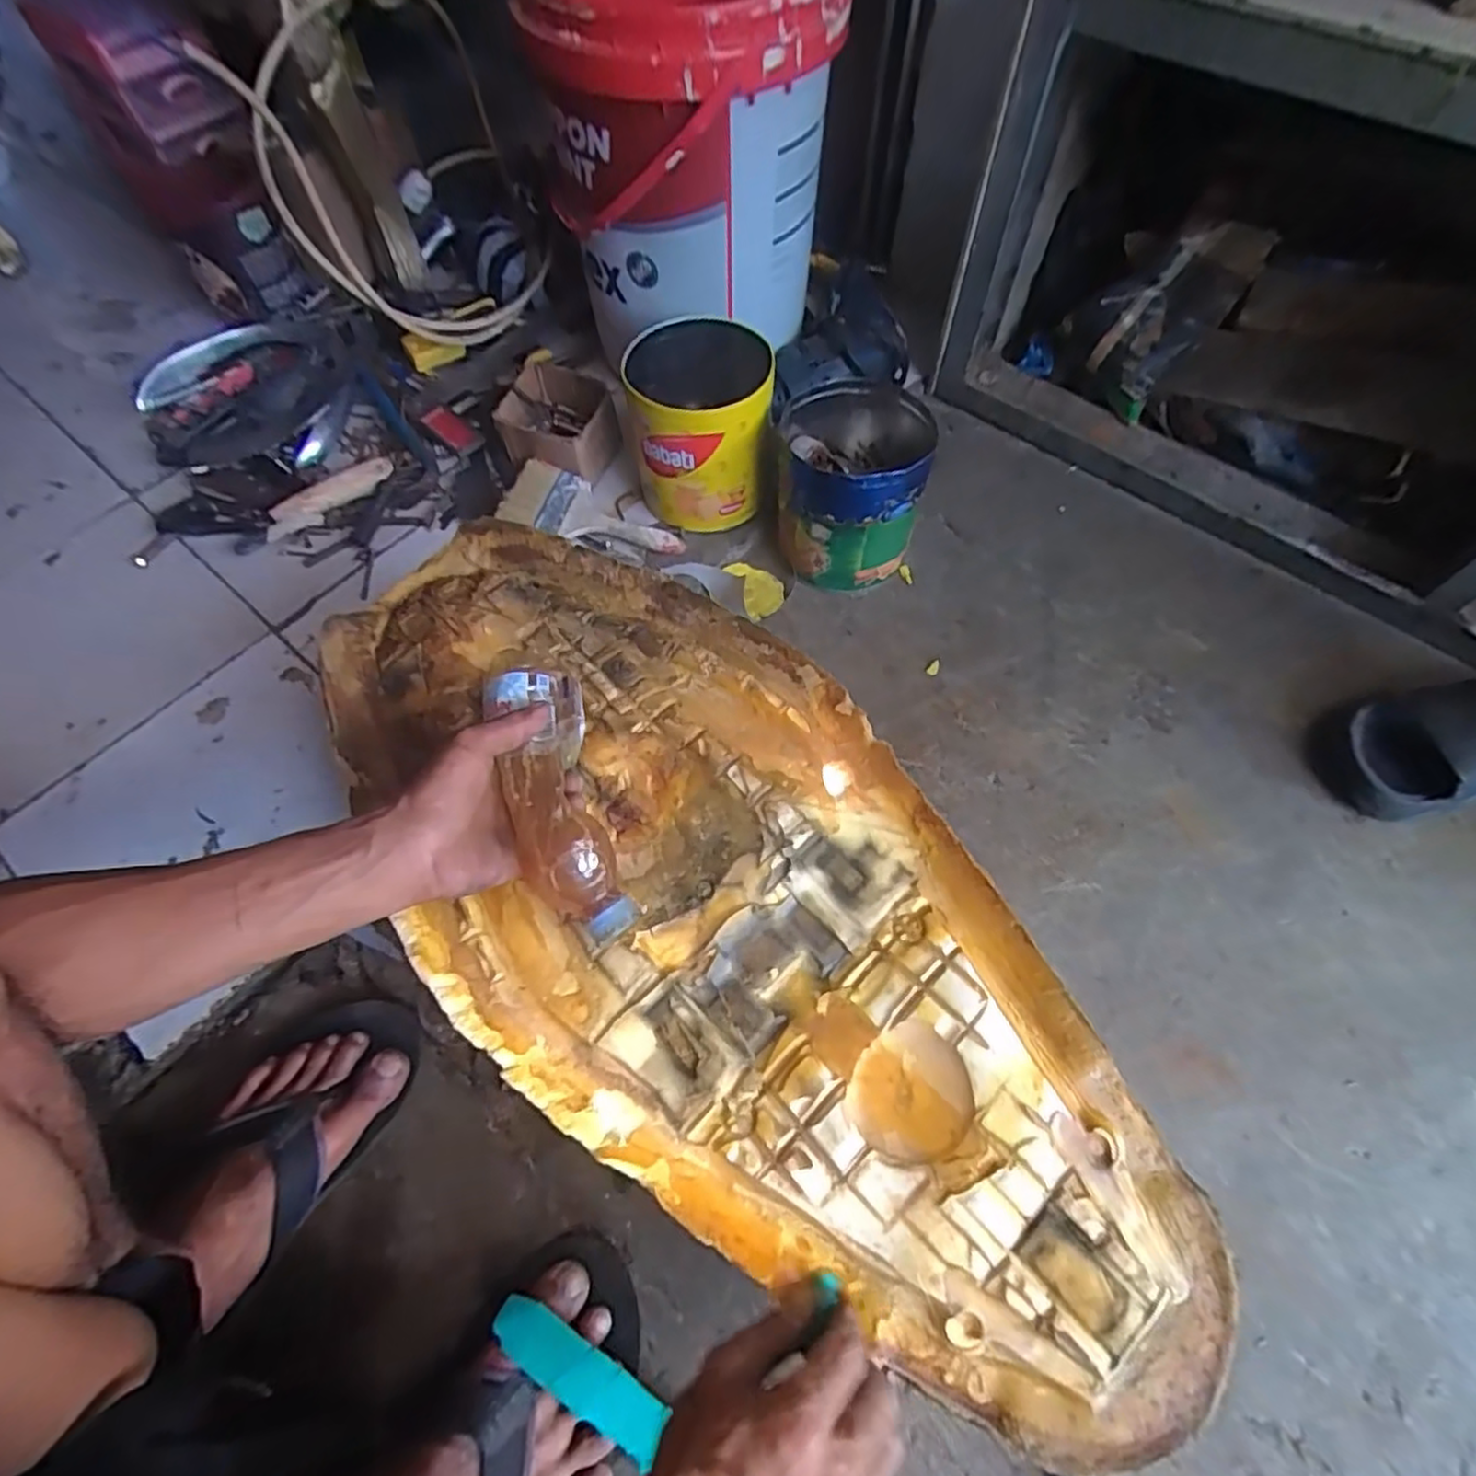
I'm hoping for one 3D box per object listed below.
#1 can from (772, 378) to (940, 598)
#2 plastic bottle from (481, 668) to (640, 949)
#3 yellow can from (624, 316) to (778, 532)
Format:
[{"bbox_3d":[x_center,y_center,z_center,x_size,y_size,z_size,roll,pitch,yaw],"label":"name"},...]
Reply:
[{"bbox_3d":[0.116,-0.267,0.742,0.145,0.143,0.152,3,62,1],"label":"can"},{"bbox_3d":[-0.120,0.043,0.469,0.060,0.064,0.191,-17,68,-9],"label":"plastic bottle"},{"bbox_3d":[-0.038,-0.333,0.757,0.139,0.158,0.141,0,62,0],"label":"yellow can"}]

